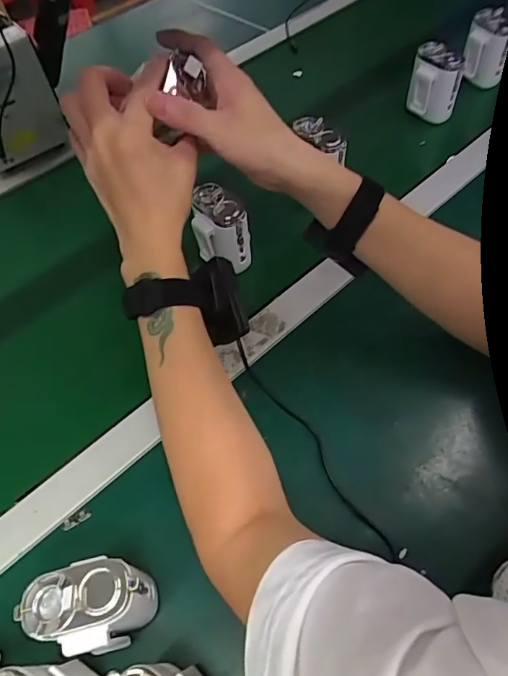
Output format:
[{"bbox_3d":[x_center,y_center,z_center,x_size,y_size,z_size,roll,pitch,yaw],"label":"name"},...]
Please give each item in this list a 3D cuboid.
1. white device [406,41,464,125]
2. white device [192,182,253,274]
[{"bbox_3d":[0.242,-0.345,0.645,0.037,0.083,0.064,-33,60,-16],"label":"white device"},{"bbox_3d":[-0.038,-0.117,0.517,0.043,0.080,0.062,-37,61,-18],"label":"white device"}]

